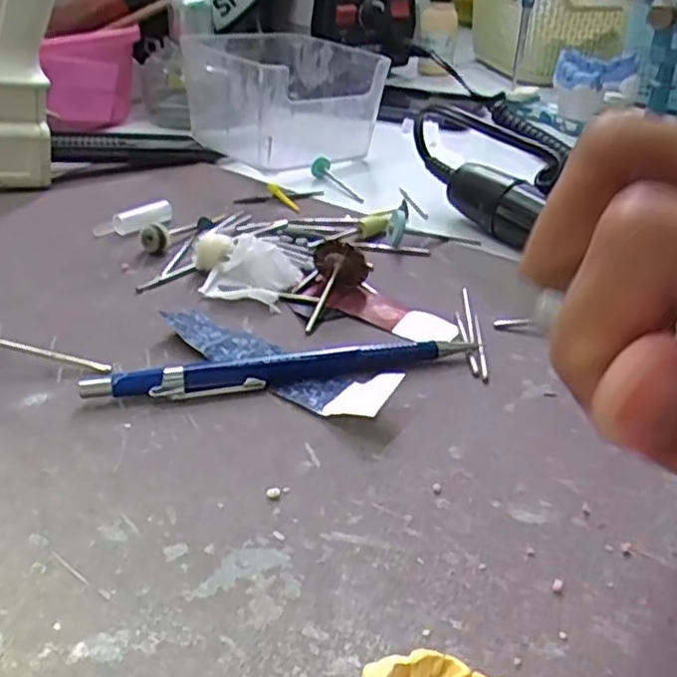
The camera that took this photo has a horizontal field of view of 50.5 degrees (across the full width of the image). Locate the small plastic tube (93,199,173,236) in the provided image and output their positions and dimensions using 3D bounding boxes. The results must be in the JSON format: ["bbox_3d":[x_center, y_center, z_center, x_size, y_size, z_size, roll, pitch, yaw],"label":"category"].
[{"bbox_3d":[-0.099,-0.058,0.349,0.038,0.010,0.013,-13,36,-23],"label":"small plastic tube"}]

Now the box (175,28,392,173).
[{"bbox_3d":[-0.039,-0.153,0.454,0.095,0.061,0.105,-23,41,-34],"label":"box"}]

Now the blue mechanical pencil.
[{"bbox_3d":[-0.018,0.011,0.245,0.129,0.010,0.008,-6,34,-14],"label":"blue mechanical pencil"}]

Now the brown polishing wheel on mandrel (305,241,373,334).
[{"bbox_3d":[0.000,-0.022,0.285,0.023,0.021,0.039,4,32,2],"label":"brown polishing wheel on mandrel"}]

